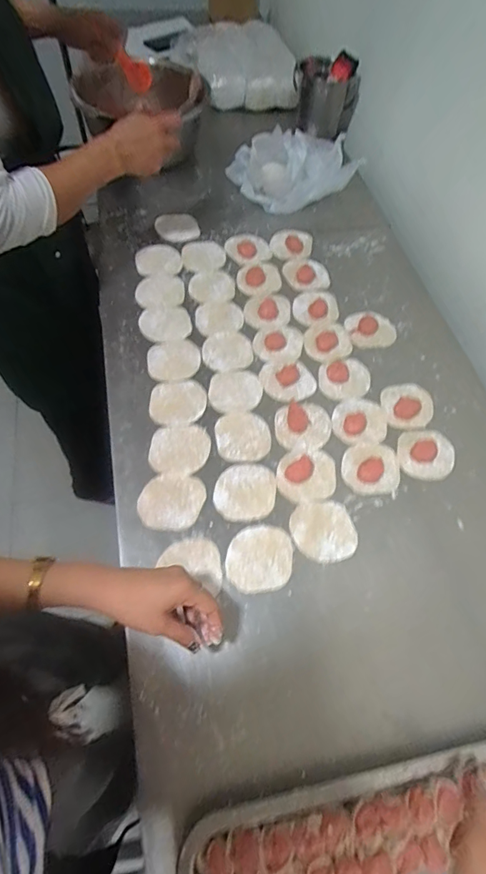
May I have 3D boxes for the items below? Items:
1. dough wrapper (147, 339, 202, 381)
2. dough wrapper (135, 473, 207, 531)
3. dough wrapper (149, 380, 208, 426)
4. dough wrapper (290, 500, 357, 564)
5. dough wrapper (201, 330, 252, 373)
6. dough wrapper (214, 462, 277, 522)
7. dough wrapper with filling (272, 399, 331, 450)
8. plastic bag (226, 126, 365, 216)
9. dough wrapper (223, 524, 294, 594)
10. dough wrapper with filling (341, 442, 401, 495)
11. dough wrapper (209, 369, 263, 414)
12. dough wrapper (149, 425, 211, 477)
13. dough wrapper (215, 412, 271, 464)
[{"bbox_3d":[-0.114,-0.129,0.709,0.085,0.006,0.084,2,62,-3],"label":"dough wrapper"},{"bbox_3d":[-0.098,0.088,0.586,0.084,0.004,0.077,5,60,-1],"label":"dough wrapper"},{"bbox_3d":[-0.100,-0.055,0.668,0.085,0.006,0.081,2,62,-3],"label":"dough wrapper"},{"bbox_3d":[0.108,0.126,0.575,0.084,0.004,0.081,2,62,-3],"label":"dough wrapper"},{"bbox_3d":[-0.026,-0.147,0.729,0.083,0.008,0.083,2,60,-3],"label":"dough wrapper"},{"bbox_3d":[0.005,0.075,0.598,0.080,0.004,0.089,15,60,5],"label":"dough wrapper"},{"bbox_3d":[0.092,-0.020,0.659,0.087,0.008,0.083,2,60,-3],"label":"dough wrapper with filling"},{"bbox_3d":[0.117,-0.592,0.923,0.272,0.112,0.143,-22,64,-16],"label":"plastic bag"},{"bbox_3d":[0.022,0.156,0.553,0.079,0.004,0.090,16,60,5],"label":"dough wrapper"},{"bbox_3d":[0.187,0.043,0.625,0.084,0.011,0.082,4,60,-1],"label":"dough wrapper with filling"},{"bbox_3d":[-0.012,-0.074,0.687,0.081,0.006,0.085,2,62,-3],"label":"dough wrapper"},{"bbox_3d":[-0.091,0.017,0.628,0.082,0.005,0.080,5,60,-1],"label":"dough wrapper"},{"bbox_3d":[0.000,-0.001,0.646,0.079,0.007,0.084,2,60,-3],"label":"dough wrapper"}]

